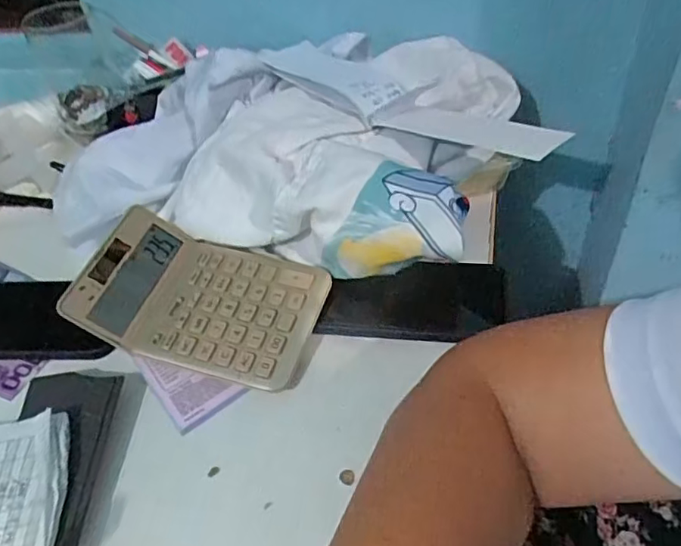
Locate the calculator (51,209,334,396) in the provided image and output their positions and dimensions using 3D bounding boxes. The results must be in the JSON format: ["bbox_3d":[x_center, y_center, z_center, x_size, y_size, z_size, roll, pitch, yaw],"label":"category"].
[{"bbox_3d":[-0.107,0.014,0.427,0.182,0.024,0.112,20,56,11],"label":"calculator"}]

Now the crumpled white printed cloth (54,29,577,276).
[{"bbox_3d":[-0.031,-0.125,0.503,0.376,0.078,0.248,10,48,14],"label":"crumpled white printed cloth"}]

